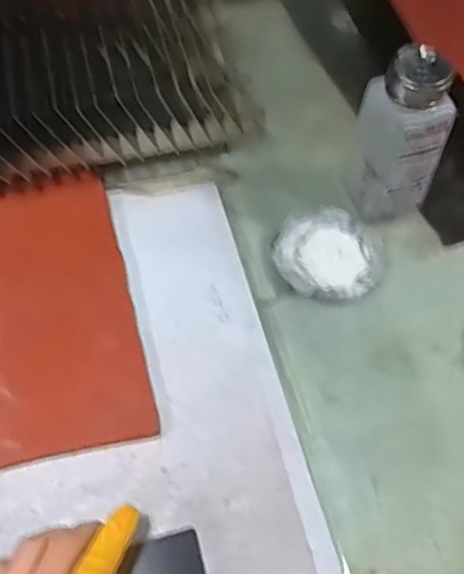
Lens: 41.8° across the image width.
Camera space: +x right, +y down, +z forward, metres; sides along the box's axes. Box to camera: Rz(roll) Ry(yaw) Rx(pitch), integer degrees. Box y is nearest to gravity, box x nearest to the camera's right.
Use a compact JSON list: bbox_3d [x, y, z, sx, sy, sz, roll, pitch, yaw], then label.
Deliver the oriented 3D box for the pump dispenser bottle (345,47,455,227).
[{"bbox_3d":[0.116,-0.105,0.438,0.051,0.123,0.056,-22,62,-15],"label":"pump dispenser bottle"}]

